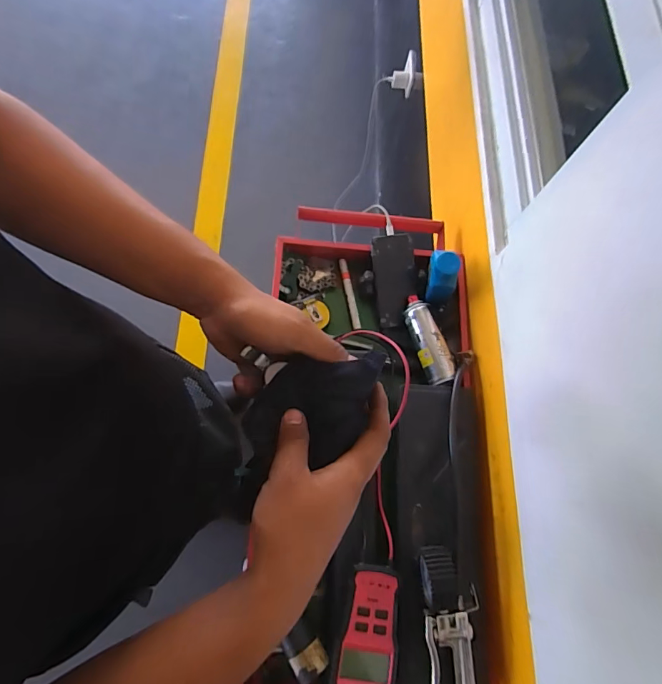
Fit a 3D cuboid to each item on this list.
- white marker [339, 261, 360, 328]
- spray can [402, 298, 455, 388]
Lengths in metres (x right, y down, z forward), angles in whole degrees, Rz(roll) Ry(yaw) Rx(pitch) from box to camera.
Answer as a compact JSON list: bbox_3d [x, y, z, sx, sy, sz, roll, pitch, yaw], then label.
[{"bbox_3d":[0.035,-0.092,0.795,0.016,0.013,0.141,-10,73,-9],"label":"white marker"},{"bbox_3d":[0.170,-0.006,0.729,0.055,0.043,0.159,-14,76,-6],"label":"spray can"}]

